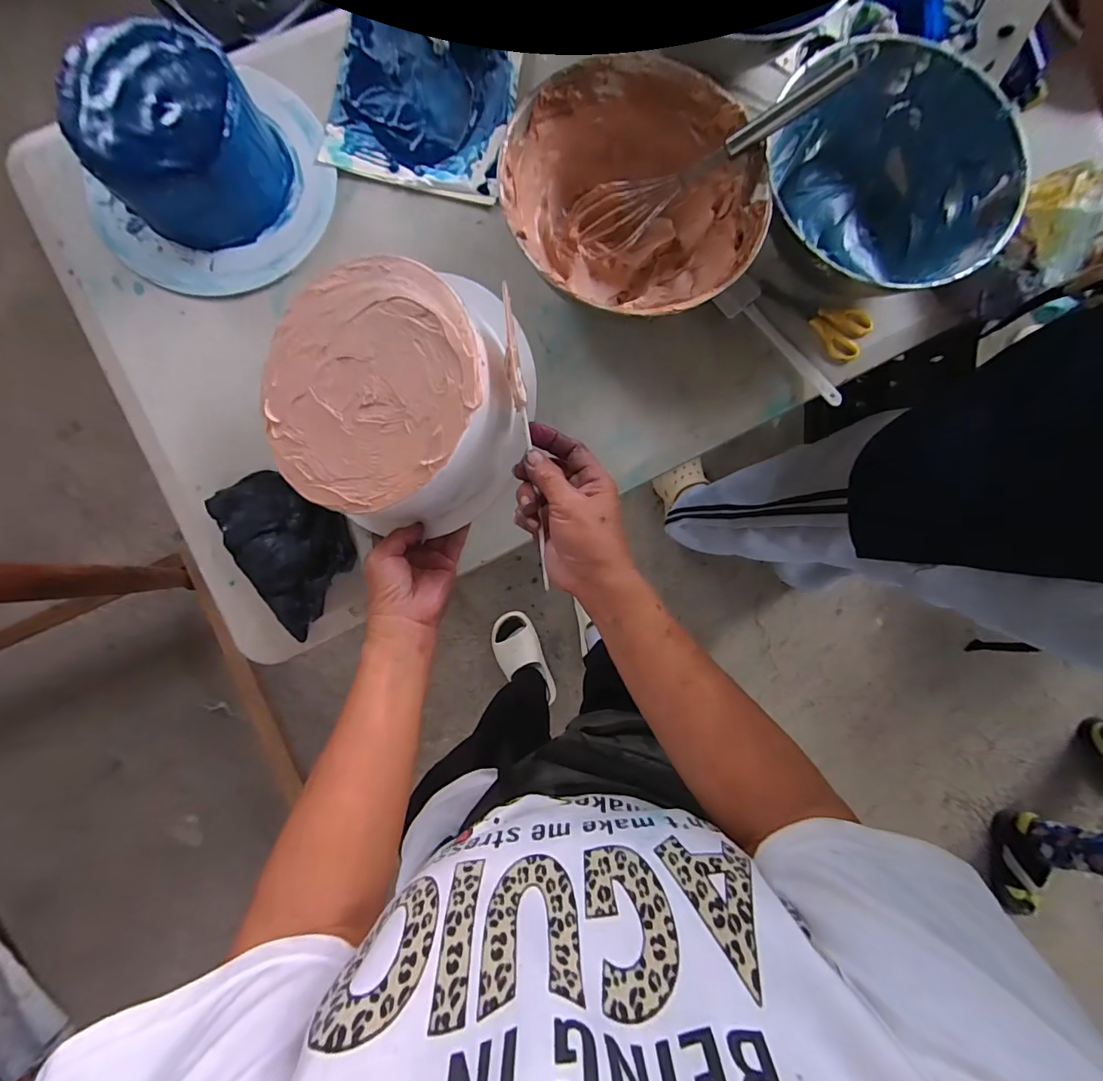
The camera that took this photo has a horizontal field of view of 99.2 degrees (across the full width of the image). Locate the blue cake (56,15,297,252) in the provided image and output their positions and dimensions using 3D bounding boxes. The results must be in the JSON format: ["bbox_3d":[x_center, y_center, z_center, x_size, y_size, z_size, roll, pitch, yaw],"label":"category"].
[{"bbox_3d":[-0.348,-0.376,0.442,0.151,0.087,0.153,0,87,-3],"label":"blue cake"}]

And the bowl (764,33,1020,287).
[{"bbox_3d":[0.338,-0.350,0.476,0.189,0.090,0.235,-10,88,-4],"label":"bowl"}]

